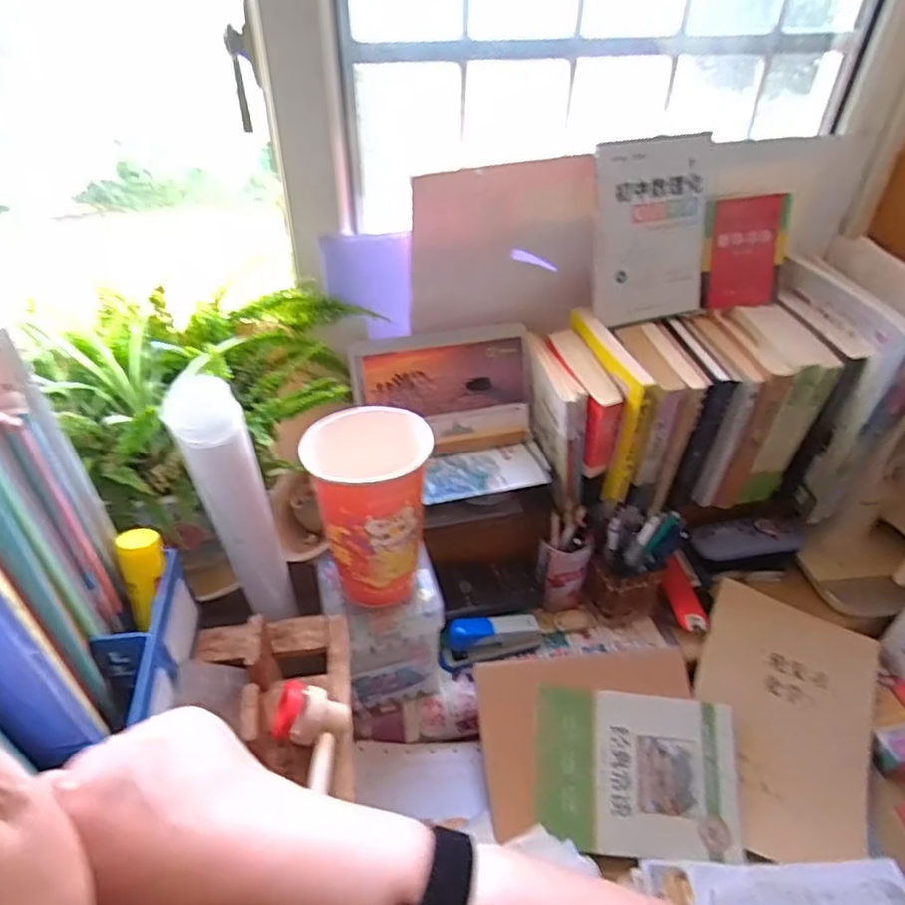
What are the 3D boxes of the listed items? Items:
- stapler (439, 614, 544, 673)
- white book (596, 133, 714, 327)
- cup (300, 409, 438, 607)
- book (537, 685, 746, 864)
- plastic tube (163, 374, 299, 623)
[{"bbox_3d":[0.046,0.222,0.769,0.128,0.054,0.052,-13,44,-17],"label":"stapler"},{"bbox_3d":[0.237,-0.259,0.747,0.152,0.200,0.013,-11,22,-15],"label":"white book"},{"bbox_3d":[-0.076,0.058,0.606,0.107,0.183,0.092,-13,44,-17],"label":"cup"},{"bbox_3d":[0.207,0.355,0.700,0.231,0.020,0.157,10,65,-5],"label":"book"},{"bbox_3d":[-0.195,0.068,0.585,0.058,0.309,0.042,-12,44,-15],"label":"plastic tube"}]

